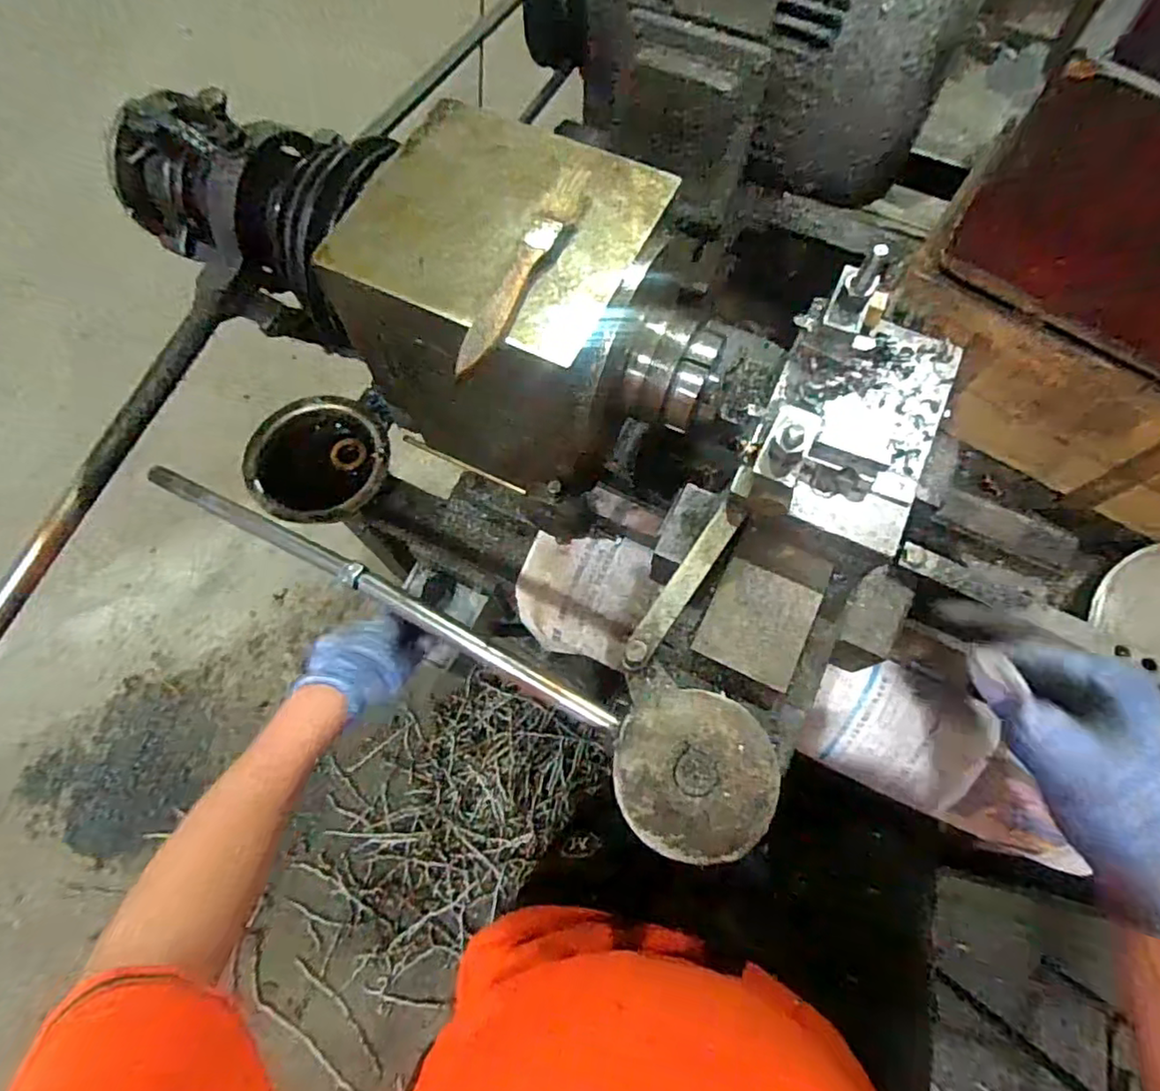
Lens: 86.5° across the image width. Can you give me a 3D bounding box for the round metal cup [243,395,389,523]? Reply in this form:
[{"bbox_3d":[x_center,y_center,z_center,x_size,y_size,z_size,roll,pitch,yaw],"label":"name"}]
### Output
[{"bbox_3d":[-0.249,-0.077,0.604,0.128,0.069,0.120,0,70,0],"label":"round metal cup"}]

